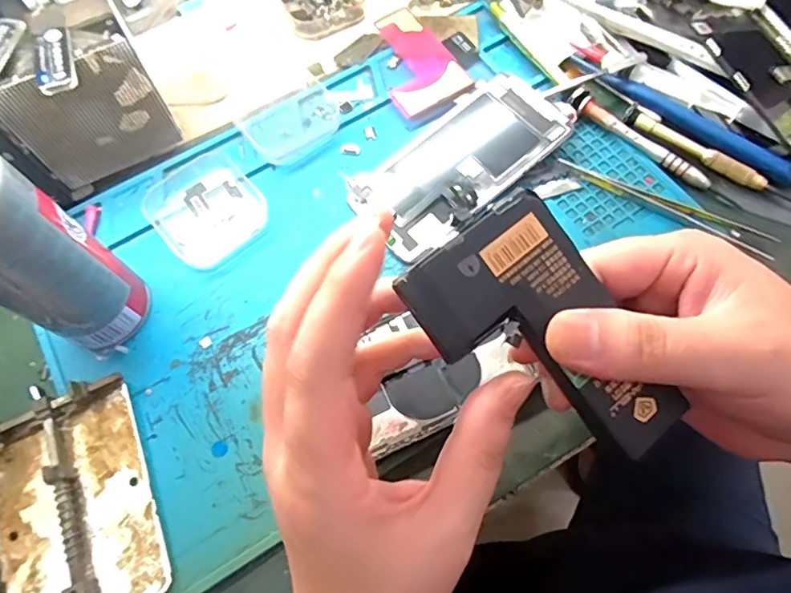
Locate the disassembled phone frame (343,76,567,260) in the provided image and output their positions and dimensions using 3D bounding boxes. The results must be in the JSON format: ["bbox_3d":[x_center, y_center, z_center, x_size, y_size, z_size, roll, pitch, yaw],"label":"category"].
[{"bbox_3d":[0.042,-0.087,0.332,0.138,0.014,0.069,-40,71,-13],"label":"disassembled phone frame"}]

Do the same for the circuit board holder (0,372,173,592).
[{"bbox_3d":[-0.165,0.107,0.265,0.078,0.016,0.113,-24,68,-7],"label":"circuit board holder"}]

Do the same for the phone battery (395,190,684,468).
[{"bbox_3d":[0.050,0.017,0.176,0.059,0.004,0.095,-35,91,-13],"label":"phone battery"}]

